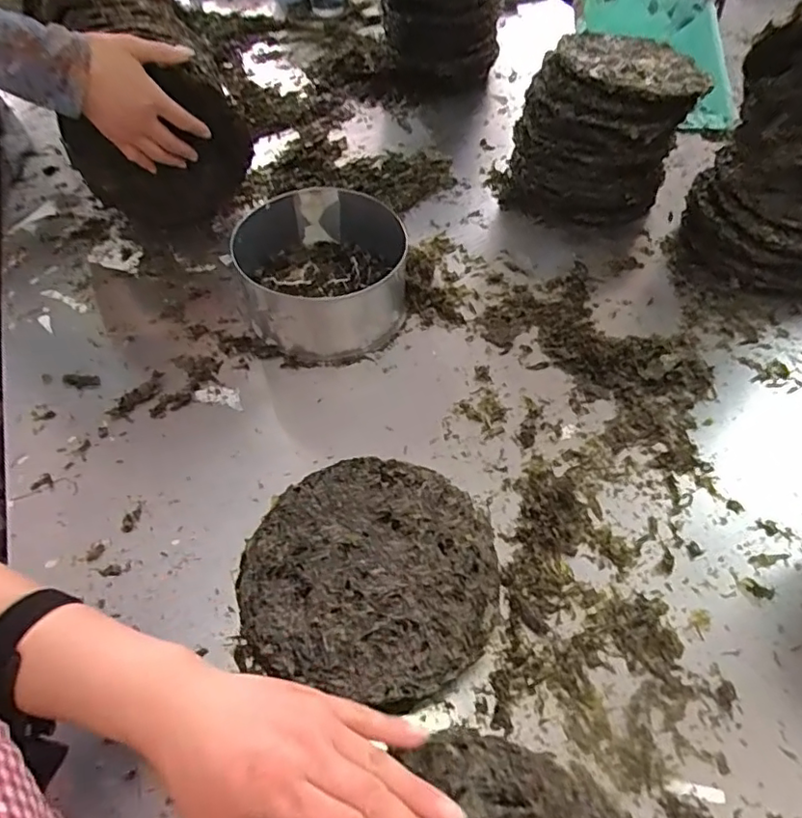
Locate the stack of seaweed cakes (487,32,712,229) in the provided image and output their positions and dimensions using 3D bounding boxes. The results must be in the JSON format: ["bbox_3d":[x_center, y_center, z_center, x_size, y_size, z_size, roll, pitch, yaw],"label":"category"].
[{"bbox_3d":[0.262,-0.369,0.769,0.195,0.169,0.205,29,56,19],"label":"stack of seaweed cakes"}]

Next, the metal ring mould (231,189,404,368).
[{"bbox_3d":[-0.088,-0.152,0.646,0.182,0.086,0.187,-5,52,-6],"label":"metal ring mould"}]

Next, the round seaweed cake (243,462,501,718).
[{"bbox_3d":[-0.023,0.131,0.463,0.191,0.030,0.185,13,53,8],"label":"round seaweed cake"}]

